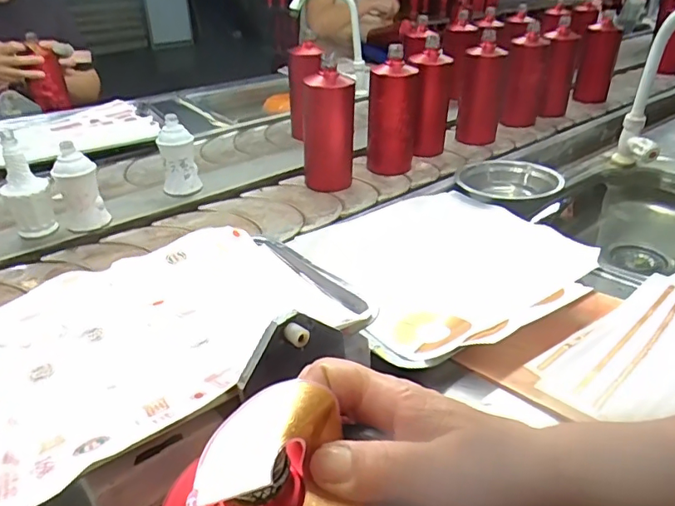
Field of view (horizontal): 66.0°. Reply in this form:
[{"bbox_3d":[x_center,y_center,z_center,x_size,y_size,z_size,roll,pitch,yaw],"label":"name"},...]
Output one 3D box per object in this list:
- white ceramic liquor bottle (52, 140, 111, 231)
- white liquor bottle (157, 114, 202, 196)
[{"bbox_3d":[-0.369,-0.089,0.740,0.059,0.119,0.051,14,34,24],"label":"white ceramic liquor bottle"},{"bbox_3d":[-0.258,-0.153,0.849,0.059,0.114,0.054,-8,31,-11],"label":"white liquor bottle"}]

